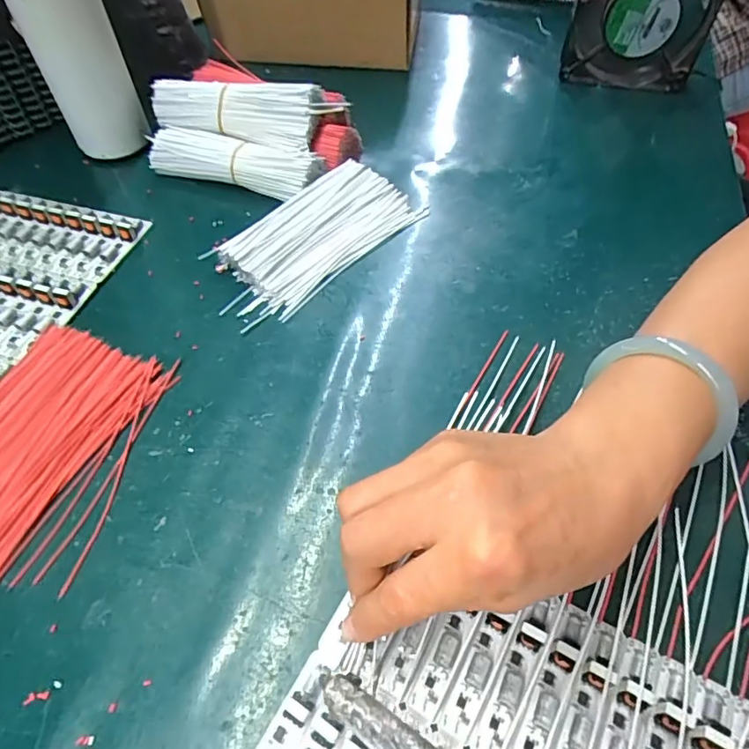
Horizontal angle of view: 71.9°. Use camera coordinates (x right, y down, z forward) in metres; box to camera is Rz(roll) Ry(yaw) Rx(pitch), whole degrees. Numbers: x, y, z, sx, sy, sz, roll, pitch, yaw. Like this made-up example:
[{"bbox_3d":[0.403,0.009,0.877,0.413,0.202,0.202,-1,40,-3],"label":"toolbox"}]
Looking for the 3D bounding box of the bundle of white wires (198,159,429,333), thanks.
[{"bbox_3d":[-0.045,-0.105,0.387,0.166,0.027,0.074,-38,61,-23],"label":"bundle of white wires"}]

